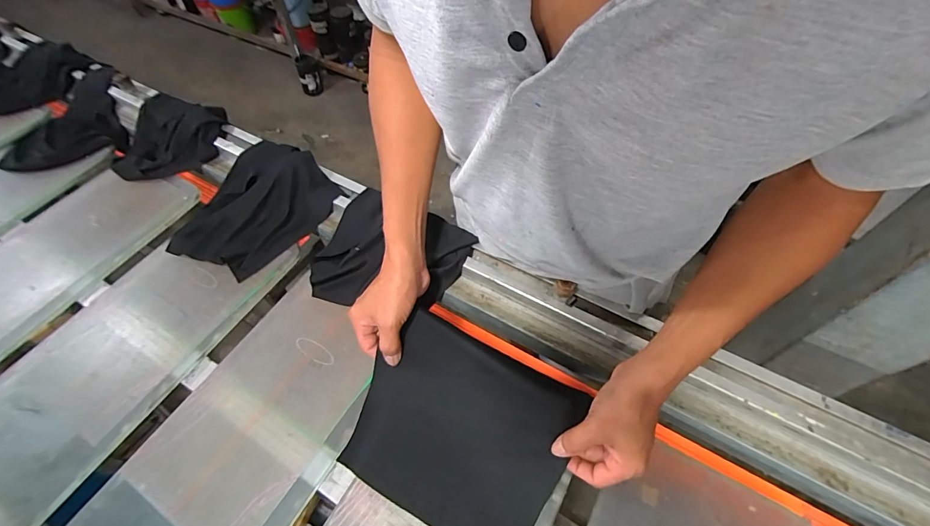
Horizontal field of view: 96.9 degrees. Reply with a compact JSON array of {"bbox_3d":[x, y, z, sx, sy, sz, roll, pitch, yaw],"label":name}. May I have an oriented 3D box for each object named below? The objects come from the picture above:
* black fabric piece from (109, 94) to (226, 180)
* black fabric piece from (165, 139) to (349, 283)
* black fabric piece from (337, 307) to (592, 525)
[{"bbox_3d":[-0.521,-0.225,0.727,0.189,0.050,0.179,-3,55,1],"label":"black fabric piece"},{"bbox_3d":[-0.328,-0.088,0.629,0.188,0.049,0.229,32,62,22],"label":"black fabric piece"},{"bbox_3d":[-0.008,0.175,0.438,0.218,0.051,0.178,23,59,18],"label":"black fabric piece"}]

